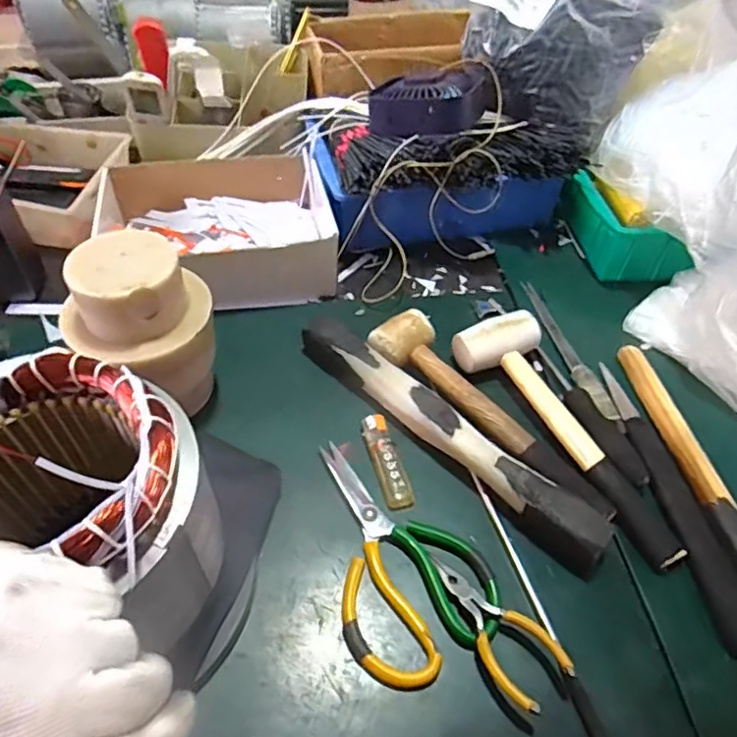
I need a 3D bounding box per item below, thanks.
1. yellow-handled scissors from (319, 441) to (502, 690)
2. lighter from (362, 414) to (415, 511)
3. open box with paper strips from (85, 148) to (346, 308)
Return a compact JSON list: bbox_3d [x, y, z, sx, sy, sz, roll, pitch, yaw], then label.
[{"bbox_3d":[0.026,0.133,0.424,0.109,0.014,0.186,-10,52,-12],"label":"yellow-handled scissors"},{"bbox_3d":[0.015,0.078,0.471,0.022,0.009,0.087,-11,52,-13],"label":"lighter"},{"bbox_3d":[-0.159,-0.158,0.626,0.245,0.071,0.209,-16,53,-17],"label":"open box with paper strips"}]

